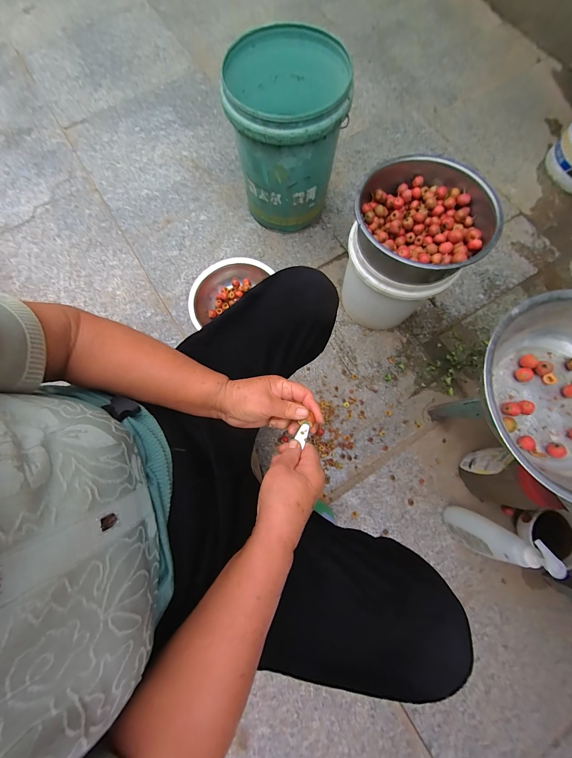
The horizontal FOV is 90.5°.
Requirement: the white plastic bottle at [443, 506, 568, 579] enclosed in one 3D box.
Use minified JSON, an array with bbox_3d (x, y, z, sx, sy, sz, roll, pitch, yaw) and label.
[{"bbox_3d":[0.433,0.336,0.599,0.049,0.282,0.079,-31,78,-8],"label":"white plastic bottle"}]

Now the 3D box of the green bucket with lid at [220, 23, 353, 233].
[{"bbox_3d":[0.001,-0.667,0.828,0.288,0.361,0.314,0,76,-1],"label":"green bucket with lid"}]

